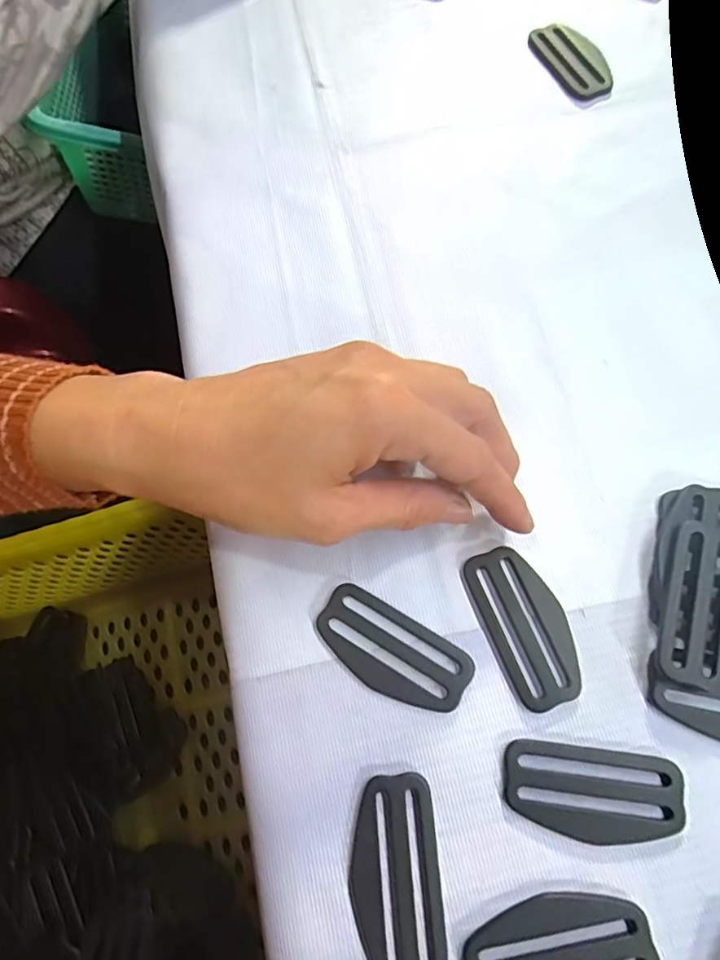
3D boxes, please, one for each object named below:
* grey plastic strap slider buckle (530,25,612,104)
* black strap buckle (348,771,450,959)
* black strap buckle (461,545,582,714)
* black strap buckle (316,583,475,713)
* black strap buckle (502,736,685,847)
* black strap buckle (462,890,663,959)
[{"bbox_3d":[0.119,-0.237,0.306,0.026,0.008,0.063,-22,71,-6],"label":"grey plastic strap slider buckle"},{"bbox_3d":[0.012,0.131,0.181,0.029,0.004,0.059,-5,70,0],"label":"black strap buckle"},{"bbox_3d":[0.062,0.054,0.206,0.029,0.004,0.059,-22,71,-6],"label":"black strap buckle"},{"bbox_3d":[0.012,0.064,0.205,0.059,0.004,0.029,29,74,12],"label":"black strap buckle"},{"bbox_3d":[0.079,0.107,0.186,0.058,0.004,0.030,6,70,4],"label":"black strap buckle"},{"bbox_3d":[0.062,0.150,0.172,0.060,0.004,0.030,-14,70,-3],"label":"black strap buckle"}]

